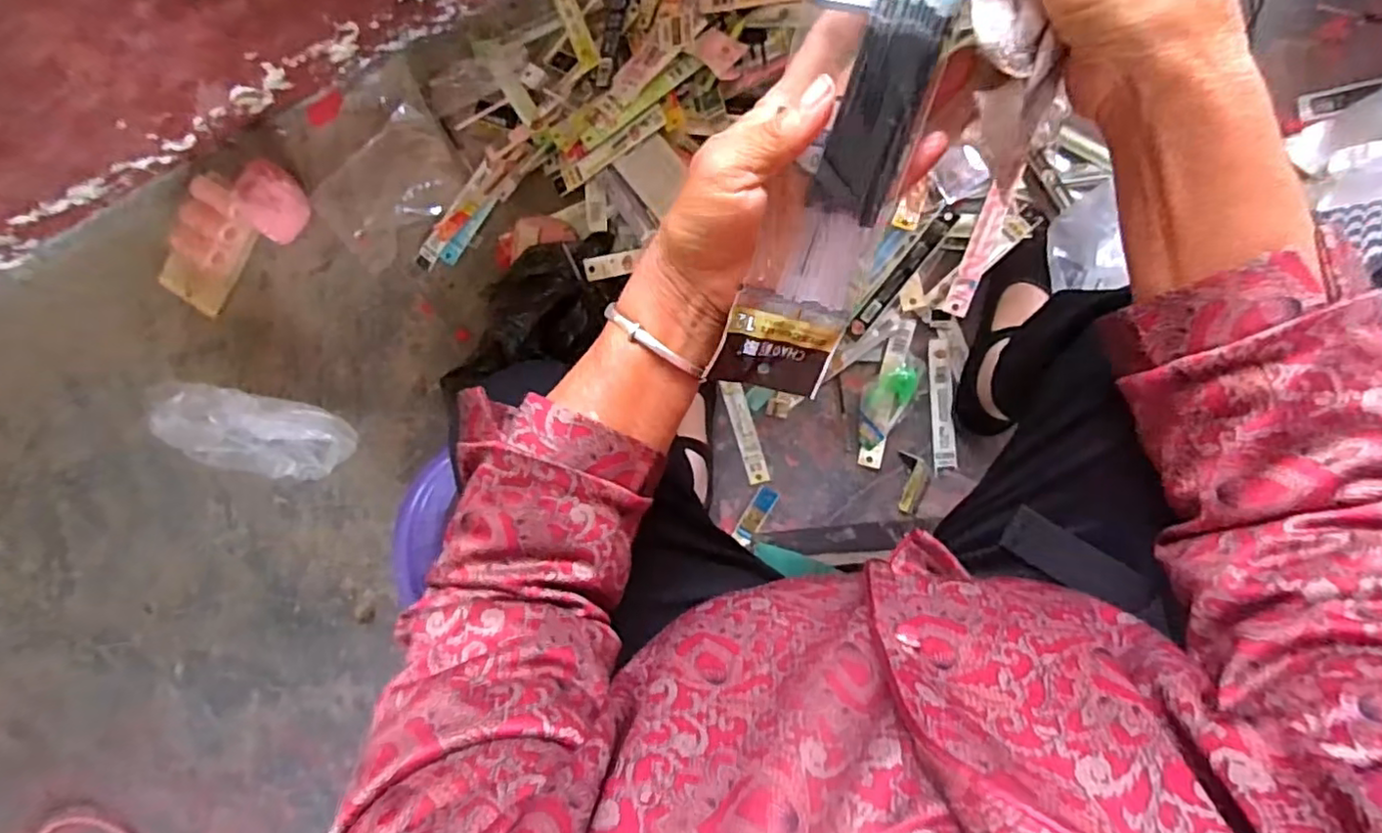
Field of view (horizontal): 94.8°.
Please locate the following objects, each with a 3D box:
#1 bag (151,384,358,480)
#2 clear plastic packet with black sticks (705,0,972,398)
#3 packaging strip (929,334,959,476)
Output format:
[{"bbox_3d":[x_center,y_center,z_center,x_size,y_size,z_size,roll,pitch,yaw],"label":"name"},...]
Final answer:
[{"bbox_3d":[-0.562,0.023,0.808,0.233,0.073,0.112,7,94,8],"label":"bag"},{"bbox_3d":[0.063,-0.108,0.274,0.061,0.023,0.216,16,117,7],"label":"clear plastic packet with black sticks"},{"bbox_3d":[0.292,-0.012,0.736,0.027,0.005,0.152,-4,92,9],"label":"packaging strip"}]

